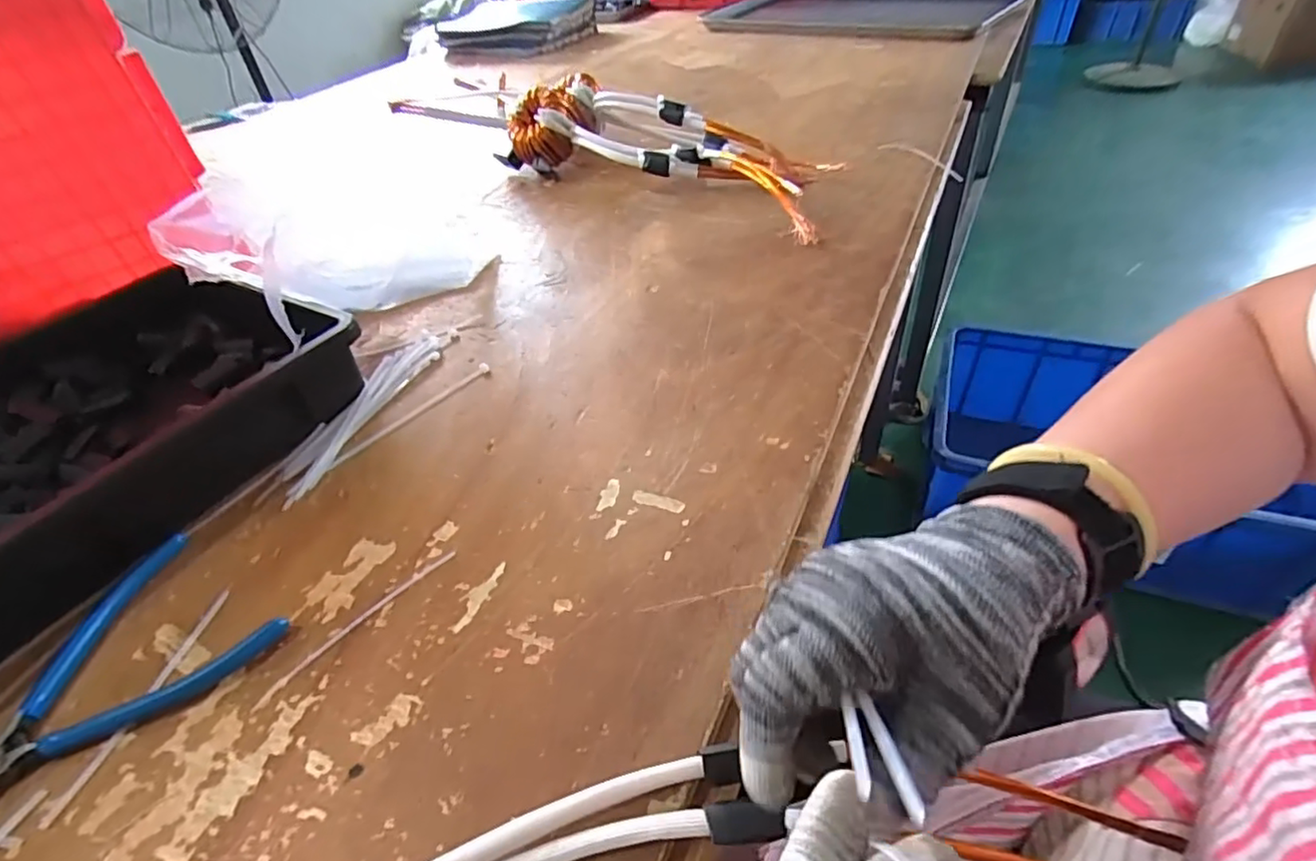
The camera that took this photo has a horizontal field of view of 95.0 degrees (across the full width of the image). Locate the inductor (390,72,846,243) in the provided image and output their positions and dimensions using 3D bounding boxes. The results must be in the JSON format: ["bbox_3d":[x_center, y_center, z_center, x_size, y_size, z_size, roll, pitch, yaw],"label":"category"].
[{"bbox_3d":[-0.058,-0.357,0.736,0.598,0.078,0.186,23,50,28],"label":"inductor"}]

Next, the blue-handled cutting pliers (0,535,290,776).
[{"bbox_3d":[-0.282,0.127,0.301,0.117,0.010,0.142,22,50,27],"label":"blue-handled cutting pliers"}]

